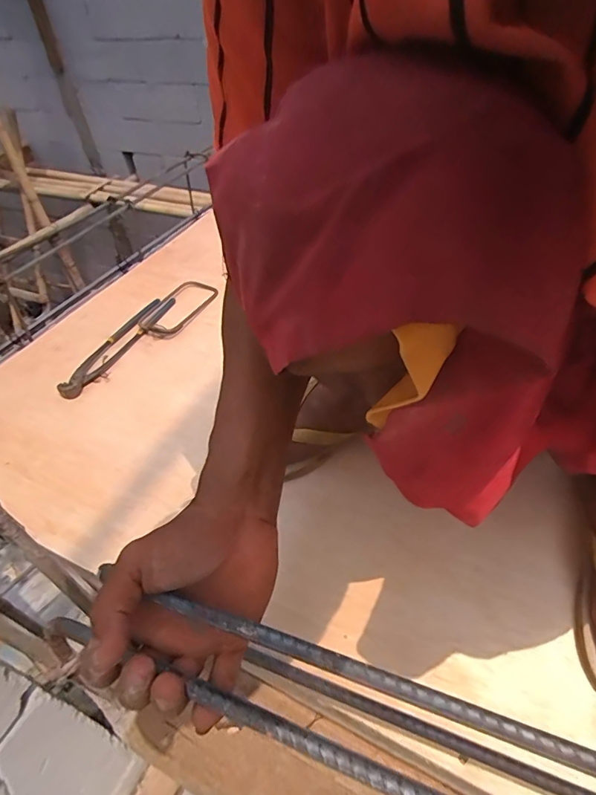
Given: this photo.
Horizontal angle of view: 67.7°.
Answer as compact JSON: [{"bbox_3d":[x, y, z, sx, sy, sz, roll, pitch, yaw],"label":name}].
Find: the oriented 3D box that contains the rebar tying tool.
[{"bbox_3d":[-0.274,-0.086,0.681,0.045,0.013,0.244,16,47,19],"label":"rebar tying tool"}]

